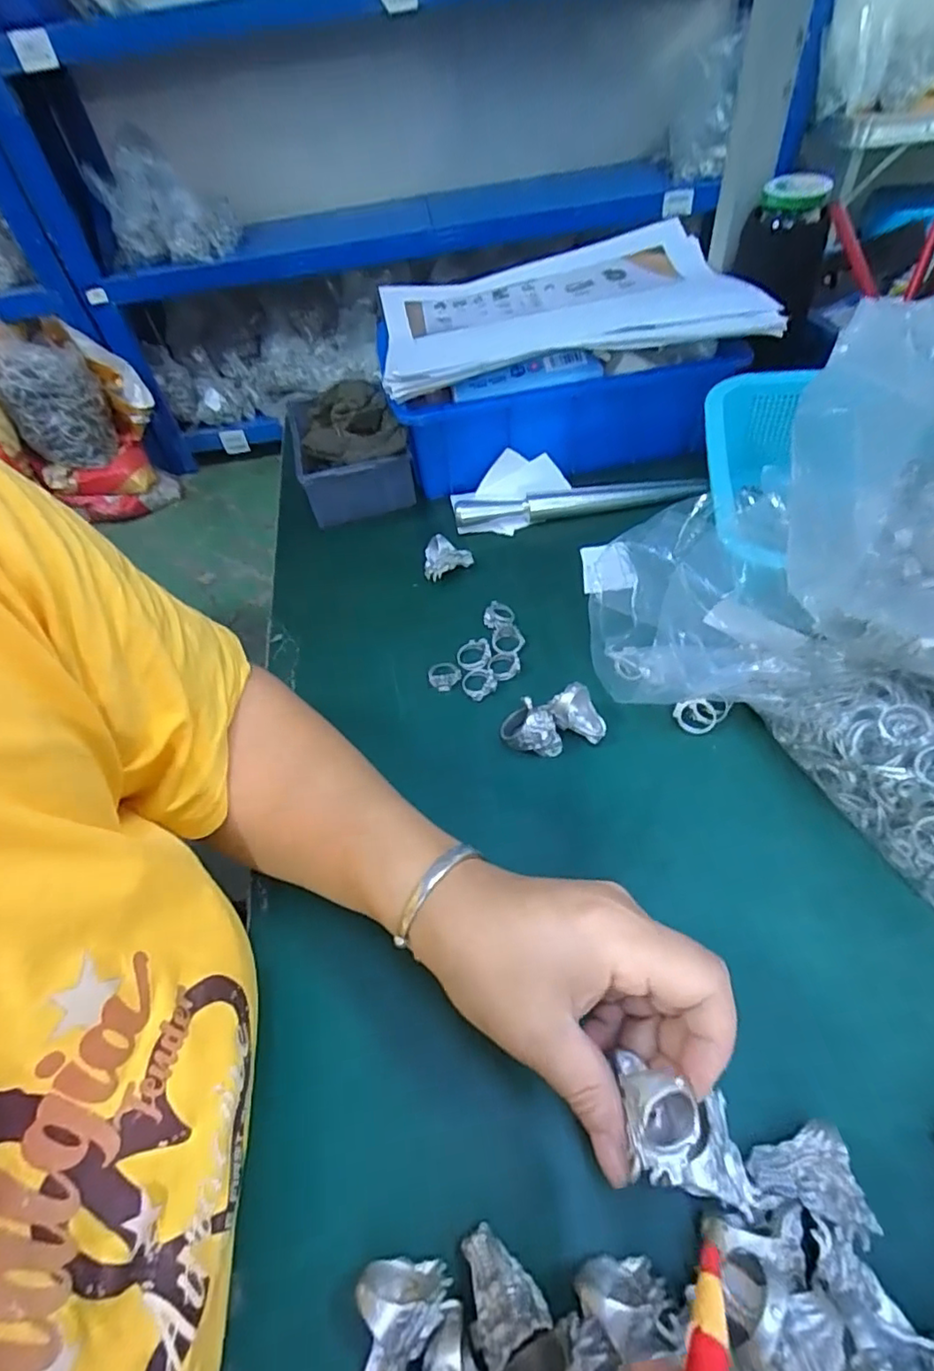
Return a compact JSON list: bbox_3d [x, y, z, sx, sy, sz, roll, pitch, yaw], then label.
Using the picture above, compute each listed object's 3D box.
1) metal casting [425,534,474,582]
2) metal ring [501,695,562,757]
[{"bbox_3d":[-0.014,-0.098,0.454,0.037,0.029,0.020,-5,50,1],"label":"metal casting"},{"bbox_3d":[0.039,0.026,0.354,0.035,0.034,0.020,1,51,6],"label":"metal ring"}]

